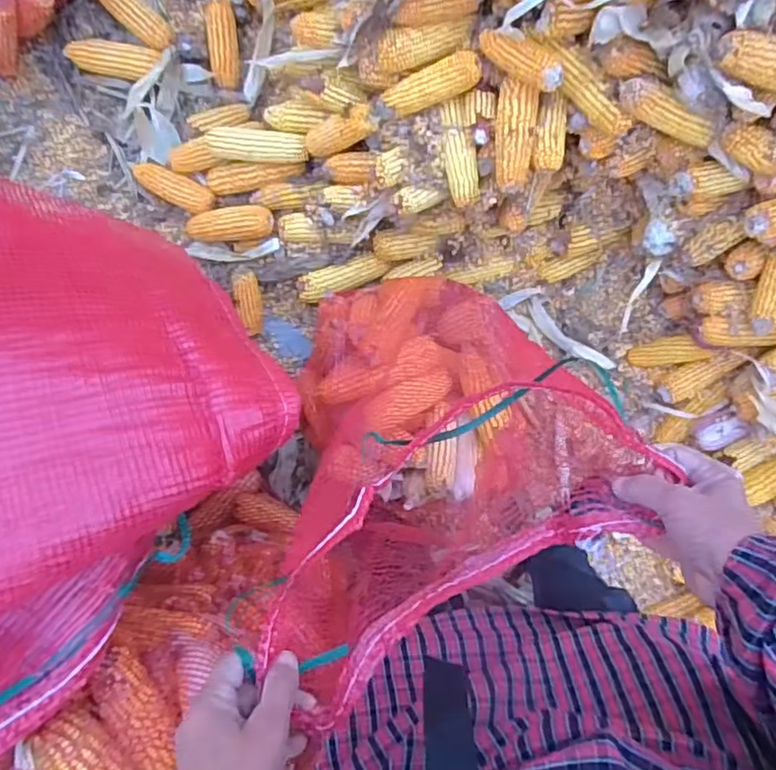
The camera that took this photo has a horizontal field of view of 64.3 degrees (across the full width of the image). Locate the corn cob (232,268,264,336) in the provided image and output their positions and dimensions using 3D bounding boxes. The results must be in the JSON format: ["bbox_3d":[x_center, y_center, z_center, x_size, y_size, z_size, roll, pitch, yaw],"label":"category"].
[{"bbox_3d":[-0.248,-0.146,1.100,0.046,0.047,0.123,-8,118,0],"label":"corn cob"}]

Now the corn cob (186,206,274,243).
[{"bbox_3d":[-0.273,-0.269,1.042,0.161,0.044,0.054,-2,97,18],"label":"corn cob"}]

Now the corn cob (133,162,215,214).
[{"bbox_3d":[-0.366,-0.337,1.057,0.139,0.037,0.051,22,95,-4],"label":"corn cob"}]

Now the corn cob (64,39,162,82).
[{"bbox_3d":[-0.437,-0.526,0.996,0.143,0.039,0.056,5,96,-2],"label":"corn cob"}]

